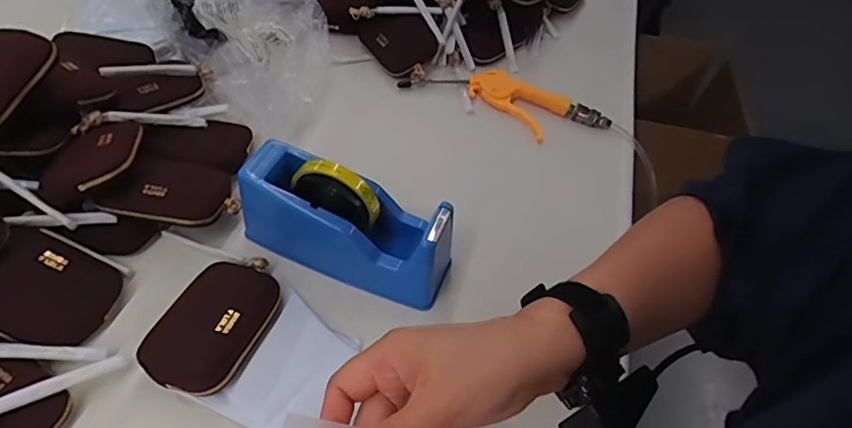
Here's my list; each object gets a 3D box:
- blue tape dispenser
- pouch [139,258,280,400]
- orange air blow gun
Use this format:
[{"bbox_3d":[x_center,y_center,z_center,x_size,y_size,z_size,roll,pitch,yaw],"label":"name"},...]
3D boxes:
[{"bbox_3d":[-0.074,0.003,0.471,0.203,0.098,0.073,23,53,11],"label":"blue tape dispenser"},{"bbox_3d":[-0.176,0.091,0.433,0.072,0.031,0.127,17,52,7],"label":"pouch"},{"bbox_3d":[0.105,-0.154,0.665,0.266,0.022,0.080,25,53,12],"label":"orange air blow gun"}]

